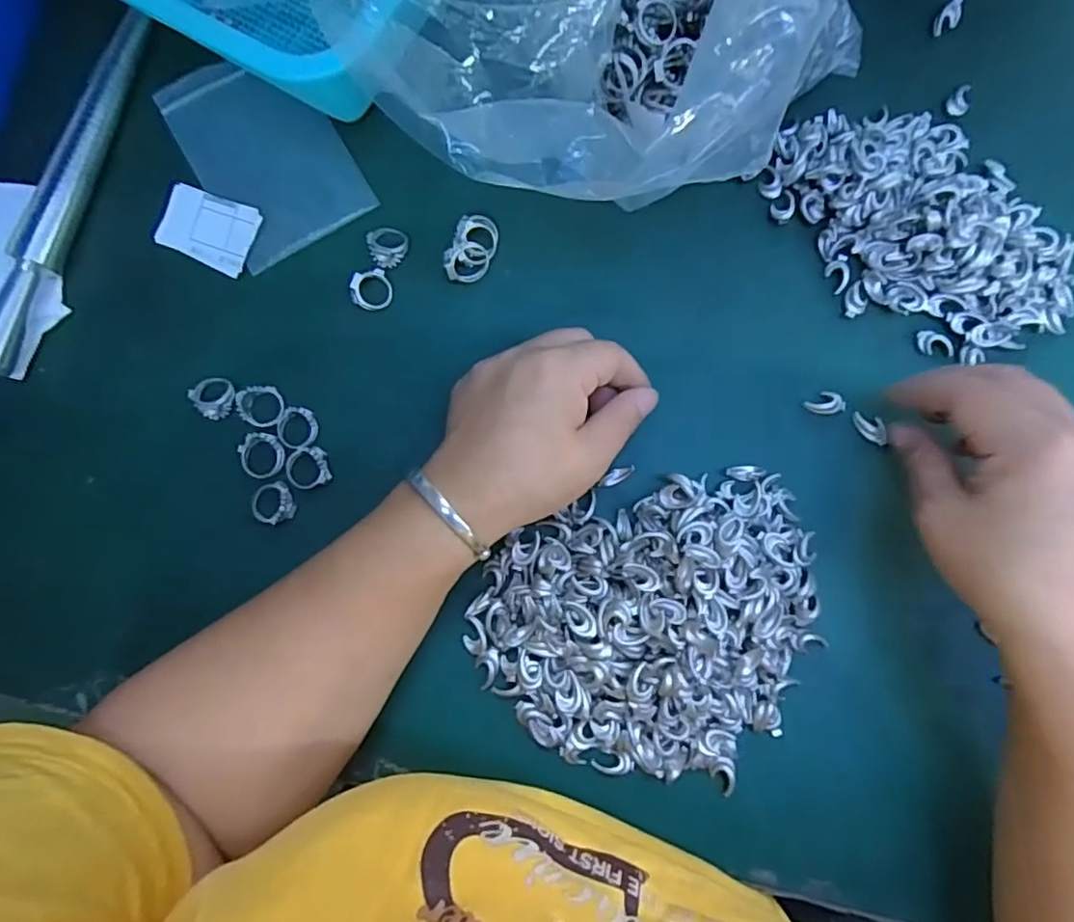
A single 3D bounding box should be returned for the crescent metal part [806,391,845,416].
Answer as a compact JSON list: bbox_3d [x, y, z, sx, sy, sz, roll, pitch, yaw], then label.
[{"bbox_3d":[0.153,-0.030,0.318,0.019,0.004,0.012,-12,83,1],"label":"crescent metal part"}]

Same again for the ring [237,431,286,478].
[{"bbox_3d":[-0.144,-0.003,0.314,0.021,0.009,0.022,0,83,1],"label":"ring"}]

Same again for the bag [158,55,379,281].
[{"bbox_3d":[-0.152,-0.174,0.337,0.078,0.005,0.121,-30,83,-3],"label":"bag"}]

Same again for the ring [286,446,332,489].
[{"bbox_3d":[-0.121,0.004,0.315,0.022,0.008,0.020,0,83,1],"label":"ring"}]

